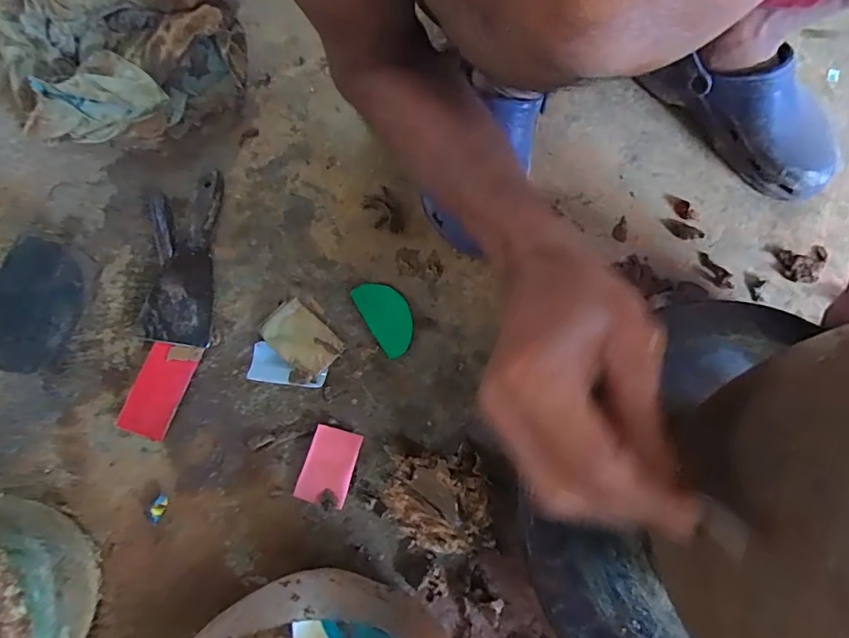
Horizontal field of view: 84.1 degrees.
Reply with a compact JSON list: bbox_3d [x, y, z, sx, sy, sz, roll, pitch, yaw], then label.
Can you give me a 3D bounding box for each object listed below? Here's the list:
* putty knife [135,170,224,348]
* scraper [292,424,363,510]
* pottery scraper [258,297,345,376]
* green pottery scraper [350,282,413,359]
[{"bbox_3d":[-0.252,-0.065,0.486,0.067,0.027,0.179,2,77,-1],"label":"putty knife"},{"bbox_3d":[-0.093,0.142,0.455,0.047,0.012,0.070,15,77,2],"label":"scraper"},{"bbox_3d":[-0.125,0.019,0.480,0.076,0.015,0.051,41,79,8],"label":"pottery scraper"},{"bbox_3d":[-0.038,-0.004,0.490,0.045,0.004,0.081,-32,86,-13],"label":"green pottery scraper"}]

